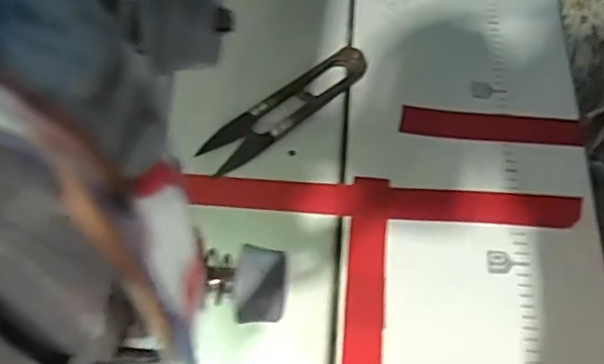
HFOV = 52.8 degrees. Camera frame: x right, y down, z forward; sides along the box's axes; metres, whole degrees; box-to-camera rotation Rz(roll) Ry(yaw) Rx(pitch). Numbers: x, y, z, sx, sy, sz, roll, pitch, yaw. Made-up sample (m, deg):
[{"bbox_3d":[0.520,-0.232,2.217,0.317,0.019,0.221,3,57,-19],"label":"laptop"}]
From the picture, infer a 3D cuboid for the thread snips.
[{"bbox_3d":[-0.007,-0.038,0.310,0.100,0.008,0.021,-38,66,-20],"label":"thread snips"}]

